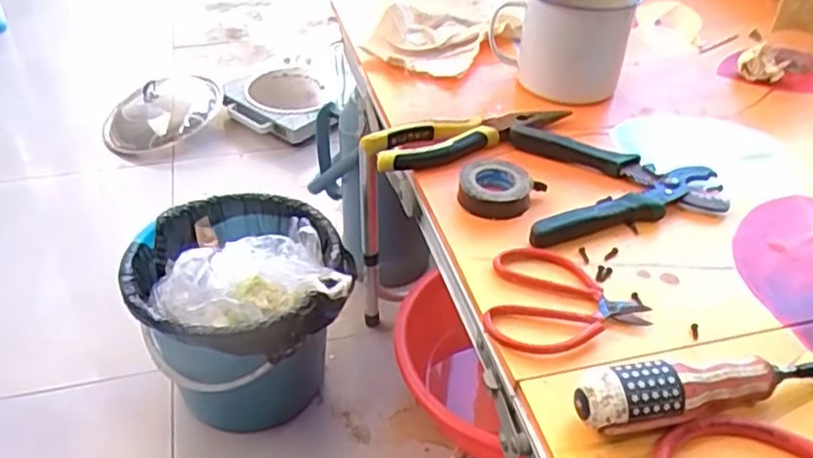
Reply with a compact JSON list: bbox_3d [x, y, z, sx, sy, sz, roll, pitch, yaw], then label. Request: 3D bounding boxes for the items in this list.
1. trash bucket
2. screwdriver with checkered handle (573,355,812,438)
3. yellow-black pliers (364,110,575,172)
[{"bbox_3d":[-0.225,0.131,0.987,0.288,0.272,0.264,1,40,-1],"label":"trash bucket"},{"bbox_3d":[0.178,0.085,0.371,0.180,0.036,0.024,-7,41,-9],"label":"screwdriver with checkered handle"},{"bbox_3d":[0.055,-0.081,0.574,0.177,0.024,0.046,-12,42,-15],"label":"yellow-black pliers"}]

